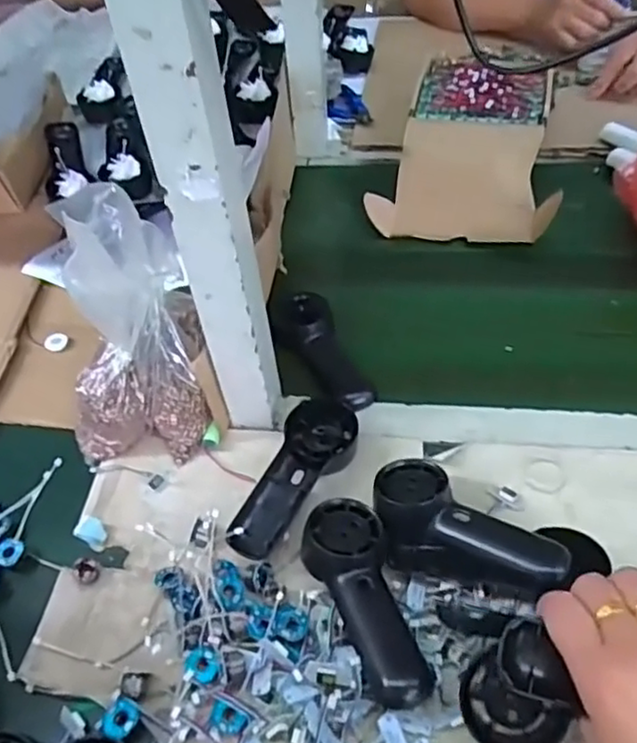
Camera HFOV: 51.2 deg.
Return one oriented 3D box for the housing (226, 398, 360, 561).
[{"bbox_3d":[-0.015,0.088,0.542,0.062,0.031,0.153,14,53,18],"label":"housing"}]

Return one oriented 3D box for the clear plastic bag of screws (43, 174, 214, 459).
[{"bbox_3d":[-0.159,-0.029,0.540,0.110,0.225,0.065,-5,16,2],"label":"clear plastic bag of screws"}]

